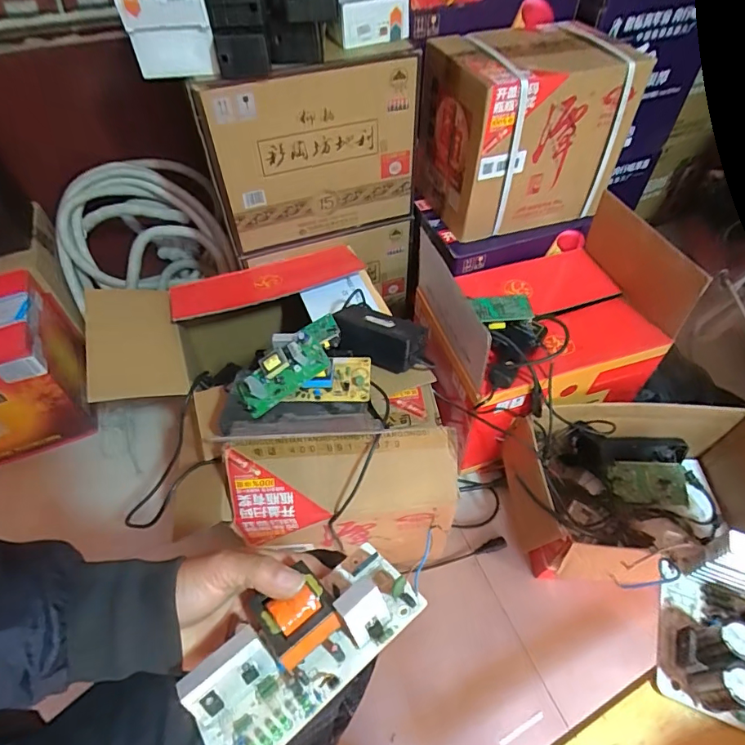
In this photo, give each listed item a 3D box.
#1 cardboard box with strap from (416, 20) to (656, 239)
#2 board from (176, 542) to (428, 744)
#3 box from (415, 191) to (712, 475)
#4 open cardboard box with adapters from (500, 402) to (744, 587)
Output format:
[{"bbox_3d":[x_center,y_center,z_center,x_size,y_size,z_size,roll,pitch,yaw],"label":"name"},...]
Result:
[{"bbox_3d":[0.278,-0.464,0.922,0.330,0.299,0.230,-12,52,-8],"label":"cardboard box with strap"},{"bbox_3d":[-0.049,0.181,0.327,0.165,0.048,0.075,-35,38,-25],"label":"board"},{"bbox_3d":[0.318,-0.068,0.951,0.420,0.361,0.328,-12,52,-8],"label":"box"},{"bbox_3d":[0.468,0.210,0.849,0.434,0.183,0.269,-5,52,-3],"label":"open cardboard box with adapters"}]

